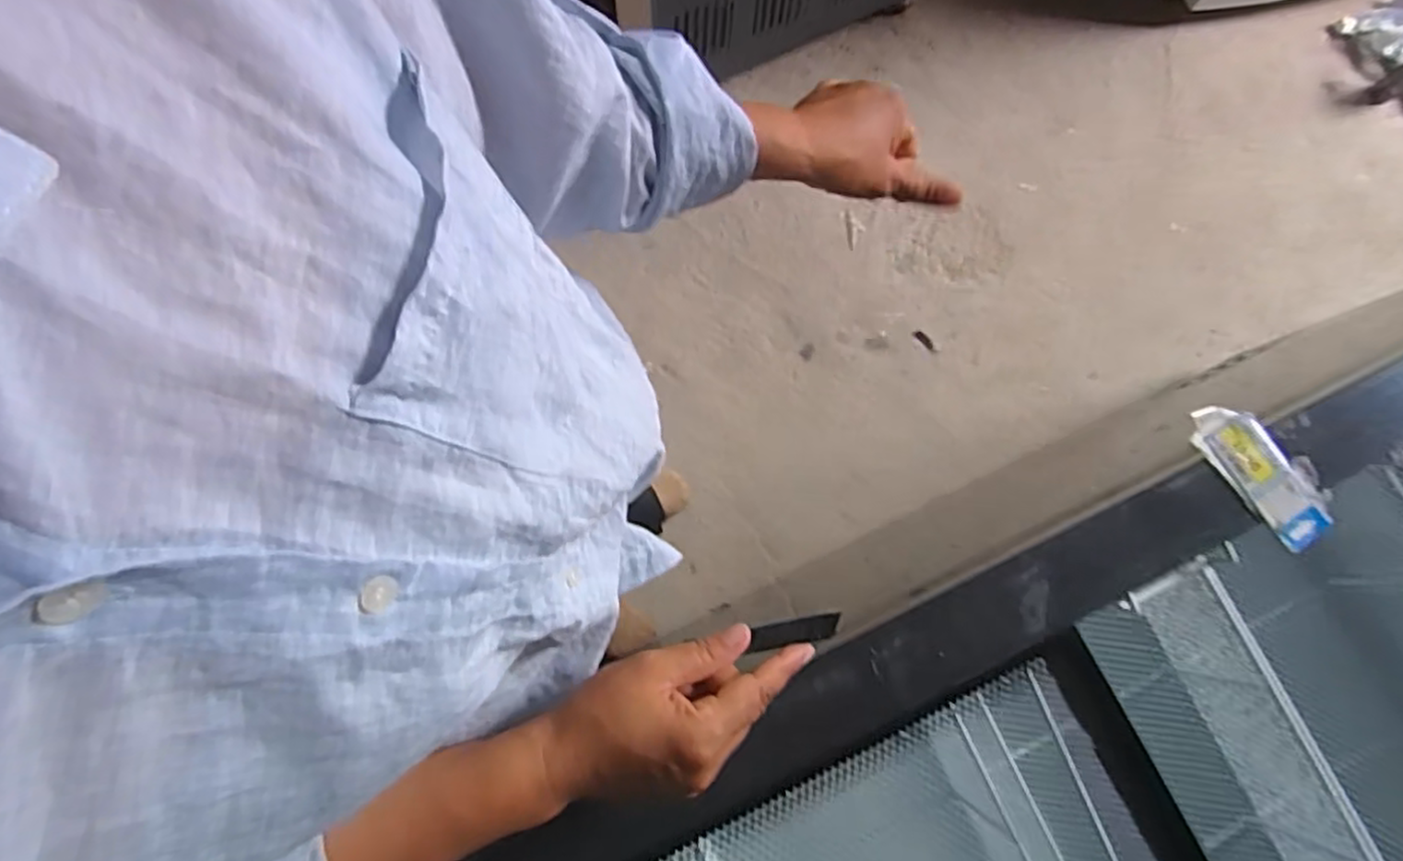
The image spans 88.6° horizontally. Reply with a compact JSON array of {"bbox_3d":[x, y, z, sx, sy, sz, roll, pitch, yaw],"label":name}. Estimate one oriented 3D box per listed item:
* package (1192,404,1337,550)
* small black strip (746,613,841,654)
[{"bbox_3d":[0.399,0.030,0.514,0.043,0.011,0.112,-34,81,-9],"label":"package"},{"bbox_3d":[0.055,0.118,0.421,0.054,0.007,0.015,-10,80,-4],"label":"small black strip"}]

